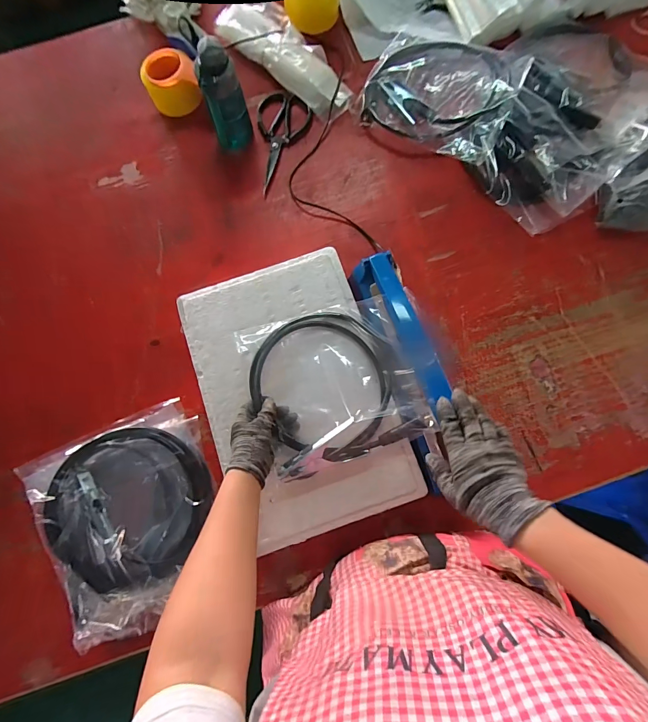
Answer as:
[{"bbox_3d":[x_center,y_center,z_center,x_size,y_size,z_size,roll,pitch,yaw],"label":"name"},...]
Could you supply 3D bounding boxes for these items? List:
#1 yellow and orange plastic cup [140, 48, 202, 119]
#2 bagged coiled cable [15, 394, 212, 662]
[{"bbox_3d":[-0.301,-0.552,0.714,0.107,0.069,0.098,-21,81,-2],"label":"yellow and orange plastic cup"},{"bbox_3d":[-0.282,0.237,0.542,0.260,0.061,0.296,-24,81,-3],"label":"bagged coiled cable"}]

